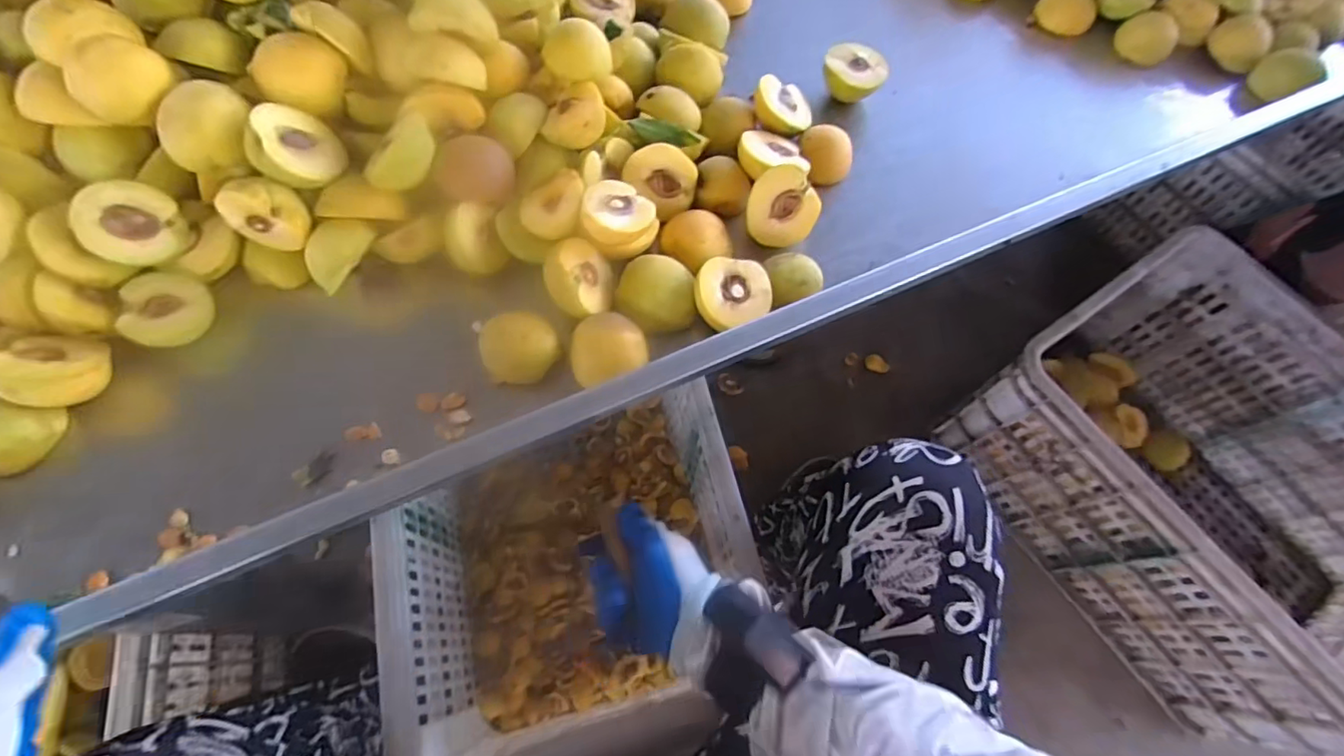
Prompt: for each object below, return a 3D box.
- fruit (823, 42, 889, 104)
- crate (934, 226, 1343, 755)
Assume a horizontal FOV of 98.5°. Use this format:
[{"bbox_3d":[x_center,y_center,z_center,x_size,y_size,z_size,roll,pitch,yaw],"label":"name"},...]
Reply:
[{"bbox_3d":[0.196,-0.328,0.624,0.065,0.028,0.058,19,67,6],"label":"fruit"},{"bbox_3d":[0.691,0.143,0.750,0.361,0.287,0.529,-31,71,-15],"label":"crate"}]

